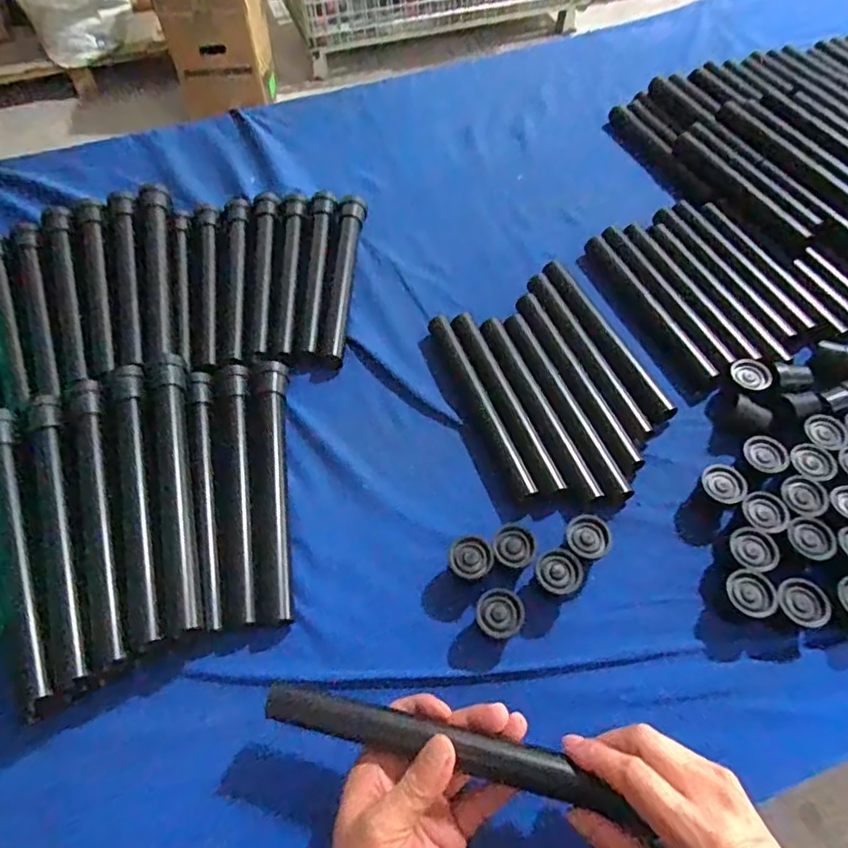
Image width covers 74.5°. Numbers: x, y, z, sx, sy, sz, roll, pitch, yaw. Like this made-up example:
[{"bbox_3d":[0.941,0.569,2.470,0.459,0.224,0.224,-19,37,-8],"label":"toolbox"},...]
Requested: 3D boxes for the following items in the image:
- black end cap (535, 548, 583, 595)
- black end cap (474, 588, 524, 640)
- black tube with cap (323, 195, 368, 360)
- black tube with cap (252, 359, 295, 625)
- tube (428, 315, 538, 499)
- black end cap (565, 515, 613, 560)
[{"bbox_3d":[0.105,0.121,0.440,0.034,0.031,0.035,-2,57,3],"label":"black end cap"},{"bbox_3d":[0.058,0.149,0.431,0.036,0.030,0.035,-2,57,3],"label":"black end cap"},{"bbox_3d":[-0.092,-0.173,0.639,0.031,0.027,0.242,0,57,4],"label":"black tube with cap"},{"bbox_3d":[-0.135,0.049,0.496,0.029,0.028,0.247,-9,57,-2],"label":"black tube with cap"},{"bbox_3d":[0.053,-0.023,0.539,0.020,0.018,0.216,-20,58,-9],"label":"tube"},{"bbox_3d":[0.134,0.098,0.459,0.035,0.034,0.034,-2,57,3],"label":"black end cap"}]

